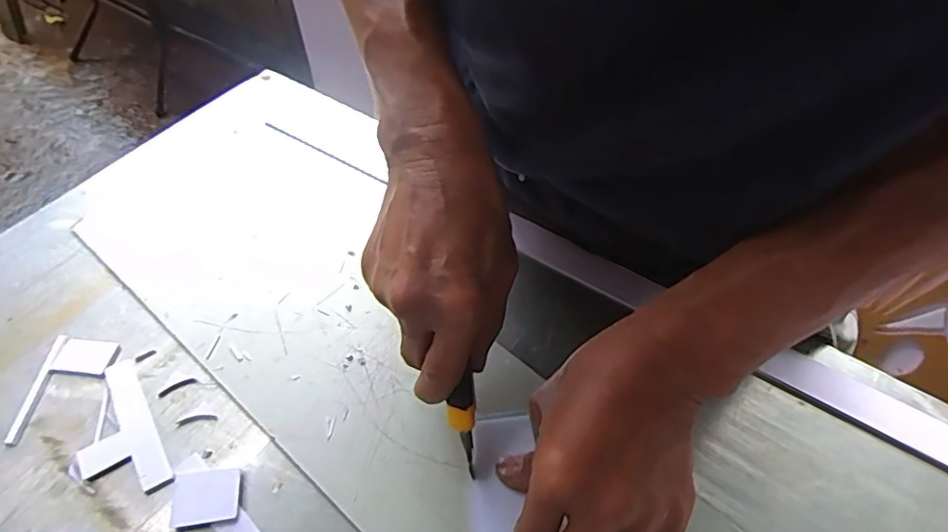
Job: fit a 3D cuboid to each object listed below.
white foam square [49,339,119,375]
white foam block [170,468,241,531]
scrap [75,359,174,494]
[{"bbox_3d":[-0.260,0.059,0.378,0.037,0.004,0.024,5,53,3],"label":"white foam square"},{"bbox_3d":[-0.152,0.130,0.321,0.038,0.004,0.029,-9,53,-7],"label":"white foam block"},{"bbox_3d":[-0.220,0.102,0.347,0.042,0.004,0.093,-28,58,-20],"label":"scrap"}]

